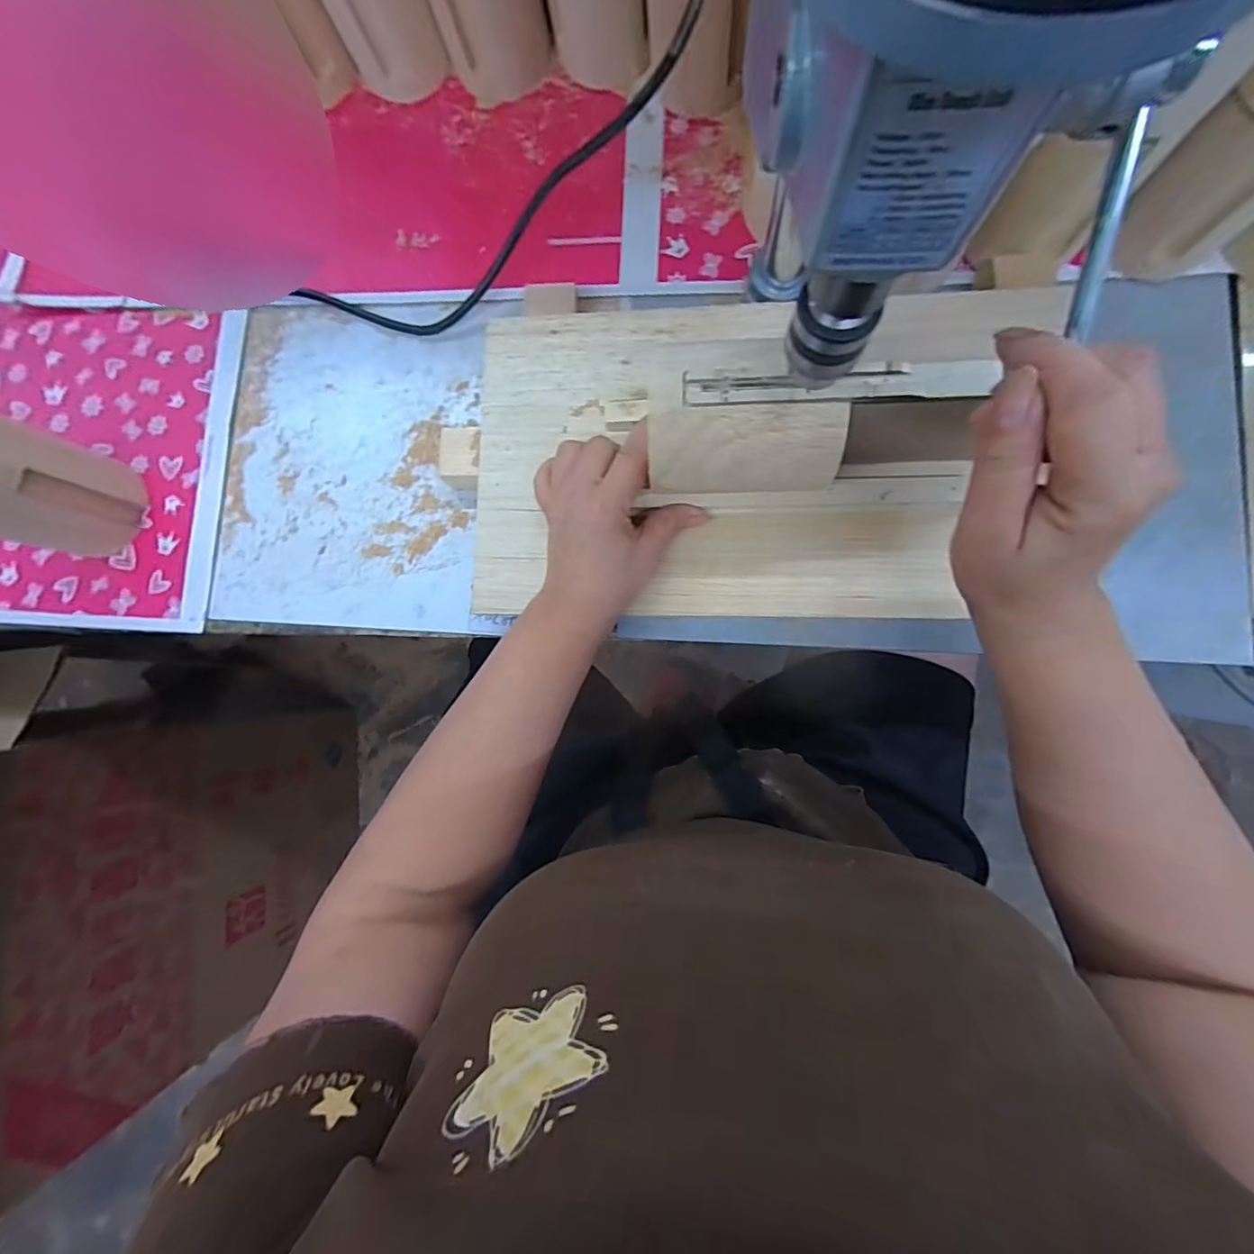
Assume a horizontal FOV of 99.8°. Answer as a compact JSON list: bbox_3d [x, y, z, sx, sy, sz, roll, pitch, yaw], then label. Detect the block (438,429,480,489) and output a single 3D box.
[{"bbox_3d":[-0.117,-0.121,0.383,0.030,0.030,0.035,5,84,7],"label":"block"}]

